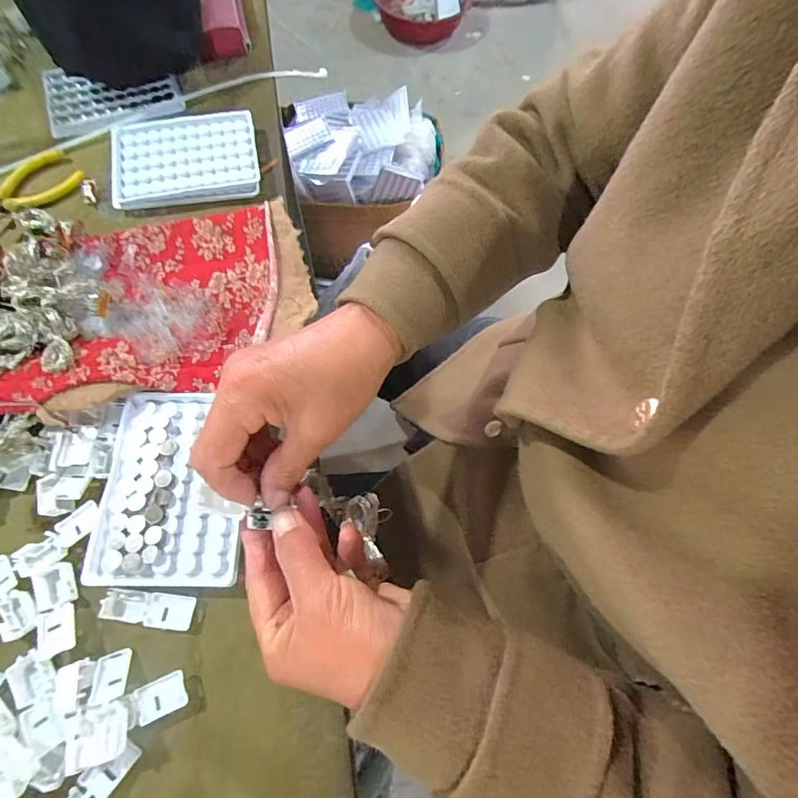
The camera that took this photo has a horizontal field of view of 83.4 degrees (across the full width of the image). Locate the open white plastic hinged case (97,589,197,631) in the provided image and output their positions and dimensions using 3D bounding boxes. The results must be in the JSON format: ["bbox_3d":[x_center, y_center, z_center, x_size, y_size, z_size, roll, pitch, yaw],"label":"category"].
[{"bbox_3d":[-0.157,0.132,0.282,0.054,0.009,0.020,6,69,0],"label":"open white plastic hinged case"}]

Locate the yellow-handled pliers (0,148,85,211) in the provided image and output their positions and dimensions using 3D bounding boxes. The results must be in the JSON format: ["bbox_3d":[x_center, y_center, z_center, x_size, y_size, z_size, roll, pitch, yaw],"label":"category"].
[{"bbox_3d":[-0.346,-0.178,0.400,0.053,0.008,0.129,35,72,11],"label":"yellow-handled pliers"}]

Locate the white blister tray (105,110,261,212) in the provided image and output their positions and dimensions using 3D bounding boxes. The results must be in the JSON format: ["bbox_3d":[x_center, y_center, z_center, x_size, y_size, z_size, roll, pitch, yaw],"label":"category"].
[{"bbox_3d":[-0.200,-0.228,0.420,0.131,0.012,0.099,-12,70,-7],"label":"white blister tray"}]

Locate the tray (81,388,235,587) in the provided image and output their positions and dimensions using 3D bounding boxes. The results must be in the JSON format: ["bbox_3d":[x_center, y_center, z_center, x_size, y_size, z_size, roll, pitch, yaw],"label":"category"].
[{"bbox_3d":[-0.156,0.057,0.304,0.093,0.015,0.130,-2,69,-3],"label":"tray"}]

